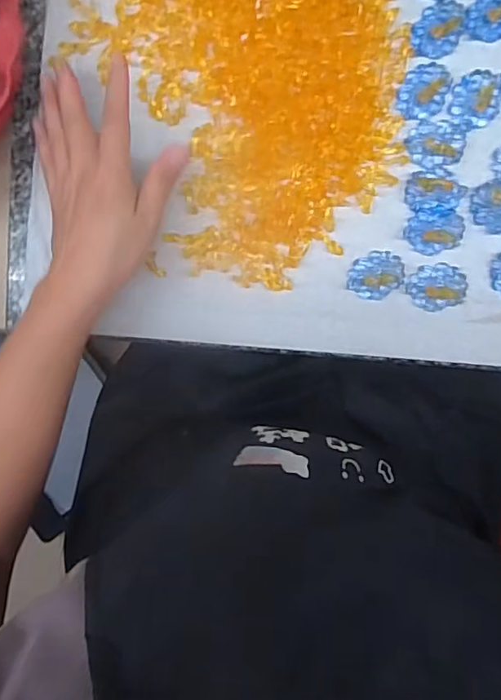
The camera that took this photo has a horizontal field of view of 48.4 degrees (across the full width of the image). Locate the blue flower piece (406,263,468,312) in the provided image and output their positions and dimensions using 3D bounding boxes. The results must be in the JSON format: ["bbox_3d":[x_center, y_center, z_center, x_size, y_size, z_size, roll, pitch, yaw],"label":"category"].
[{"bbox_3d":[0.125,-0.042,0.374,0.037,0.004,0.030,-9,93,7],"label":"blue flower piece"}]

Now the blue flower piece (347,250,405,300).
[{"bbox_3d":[0.085,-0.051,0.380,0.037,0.004,0.030,-32,90,8],"label":"blue flower piece"}]

